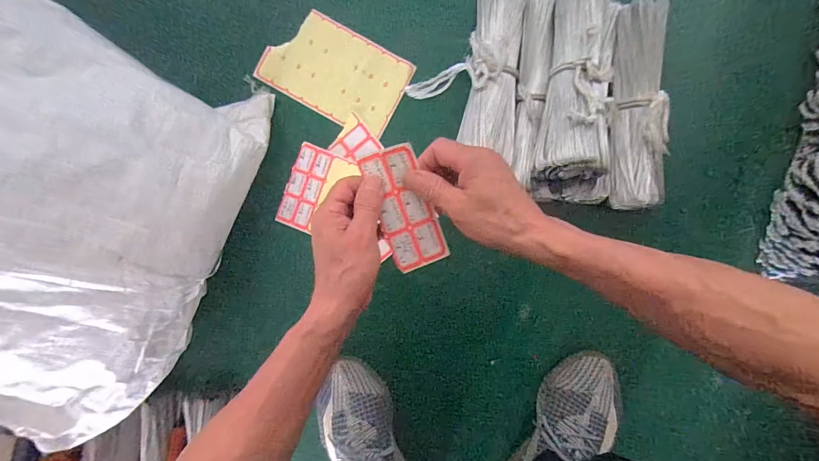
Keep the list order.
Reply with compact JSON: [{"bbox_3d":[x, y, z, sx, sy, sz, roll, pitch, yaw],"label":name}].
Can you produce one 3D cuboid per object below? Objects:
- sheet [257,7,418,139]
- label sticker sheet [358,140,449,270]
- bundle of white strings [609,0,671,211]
[{"bbox_3d":[-0.101,-0.220,0.519,0.189,0.005,0.119,29,95,-3],"label":"sheet"},{"bbox_3d":[-0.004,-0.019,0.351,0.051,0.012,0.115,-20,107,2],"label":"label sticker sheet"},{"bbox_3d":[0.288,-0.153,0.463,0.060,0.035,0.247,1,94,2],"label":"bundle of white strings"}]

